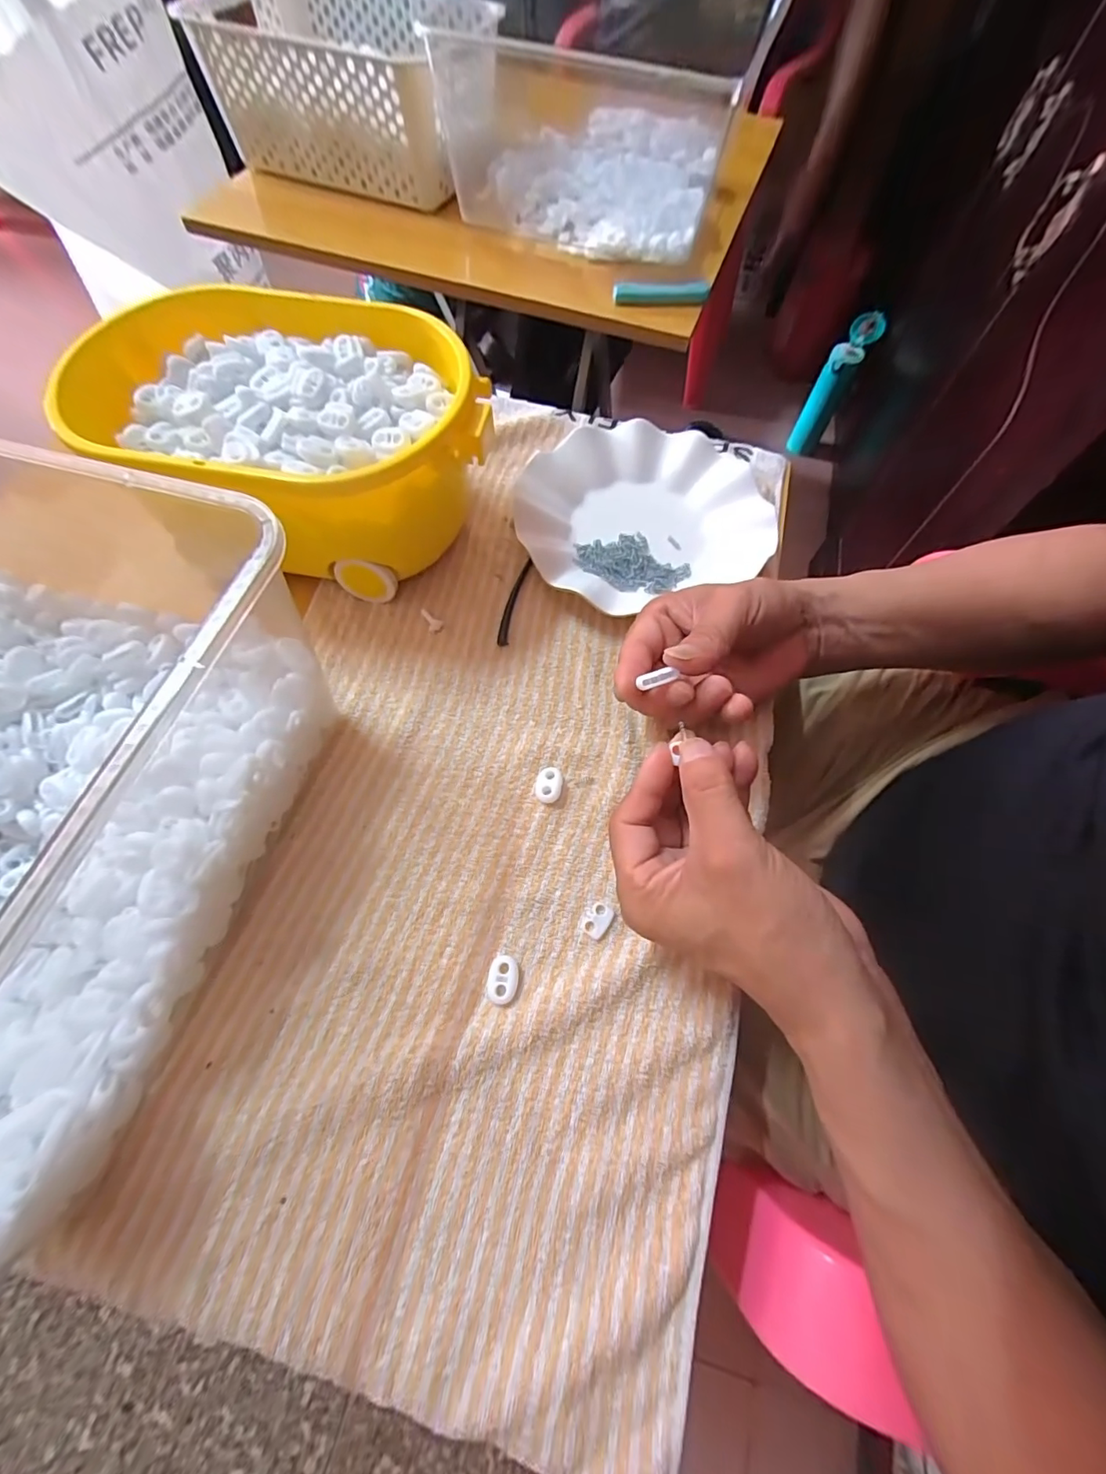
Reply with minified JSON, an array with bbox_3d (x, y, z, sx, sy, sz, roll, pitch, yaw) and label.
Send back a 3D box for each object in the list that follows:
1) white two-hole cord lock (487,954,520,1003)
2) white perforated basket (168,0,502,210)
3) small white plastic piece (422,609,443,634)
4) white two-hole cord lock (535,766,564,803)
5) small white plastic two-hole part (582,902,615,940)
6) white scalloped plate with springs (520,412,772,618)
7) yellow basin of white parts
[{"bbox_3d":[-0.025,0.124,0.256,0.015,0.006,0.022,8,66,1],"label":"white two-hole cord lock"},{"bbox_3d":[-0.232,-0.751,0.584,0.306,0.112,0.199,21,67,7],"label":"white perforated basket"},{"bbox_3d":[-0.084,-0.080,0.344,0.010,0.004,0.019,-36,84,-17],"label":"small white plastic piece"},{"bbox_3d":[-0.002,0.029,0.298,0.016,0.007,0.022,6,66,0],"label":"white two-hole cord lock"},{"bbox_3d":[0.024,0.099,0.271,0.013,0.004,0.018,33,69,12],"label":"small white plastic two-hole part"},{"bbox_3d":[0.066,-0.171,0.377,0.186,0.025,0.157,-15,67,-9],"label":"white scalloped plate with springs"},{"bbox_3d":[-0.165,-0.189,0.336,0.248,0.104,0.166,7,66,1],"label":"yellow basin of white parts"}]

